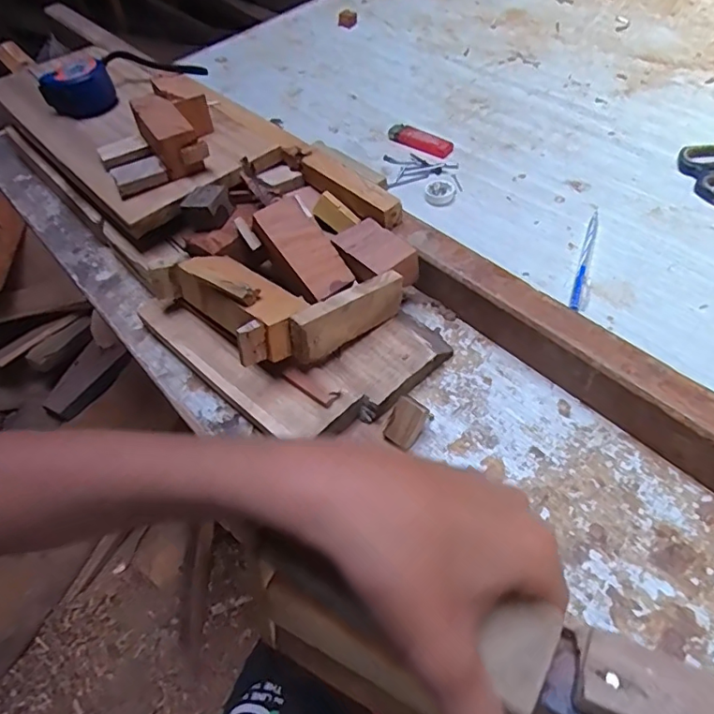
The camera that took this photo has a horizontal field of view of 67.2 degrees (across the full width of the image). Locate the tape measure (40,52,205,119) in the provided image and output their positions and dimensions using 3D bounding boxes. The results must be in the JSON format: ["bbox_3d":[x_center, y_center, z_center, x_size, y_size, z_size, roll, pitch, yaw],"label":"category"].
[{"bbox_3d":[-0.280,-0.339,0.636,0.184,0.048,0.066,-38,58,-22],"label":"tape measure"}]

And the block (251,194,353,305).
[{"bbox_3d":[-0.046,-0.086,0.438,0.048,0.020,0.095,-32,77,-20],"label":"block"}]

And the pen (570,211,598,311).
[{"bbox_3d":[0.213,-0.093,0.501,0.009,0.004,0.138,16,55,16],"label":"pen"}]

